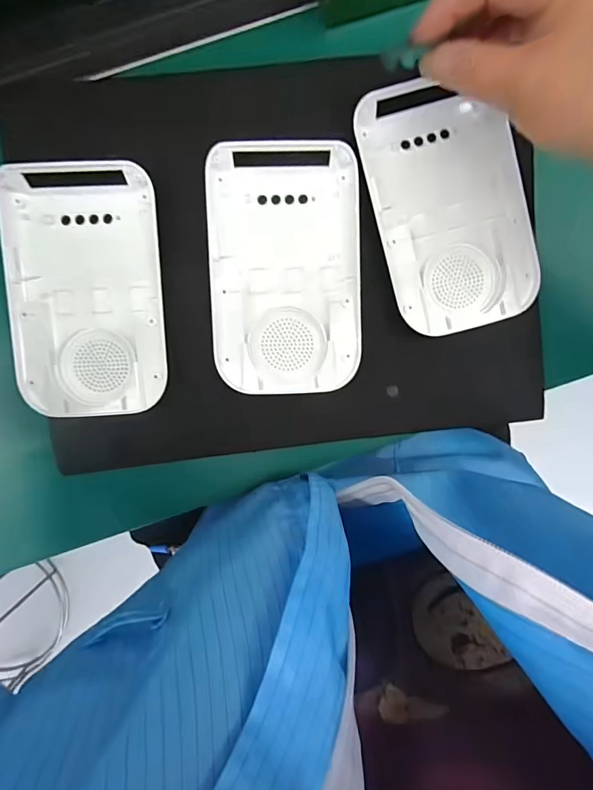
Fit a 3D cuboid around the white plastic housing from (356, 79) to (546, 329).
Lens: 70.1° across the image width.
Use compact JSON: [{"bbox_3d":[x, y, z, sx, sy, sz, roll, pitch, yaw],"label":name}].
[{"bbox_3d":[0.101,-0.121,0.277,0.096,0.019,0.152,-13,93,-1],"label":"white plastic housing"}]

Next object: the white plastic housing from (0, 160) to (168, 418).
[{"bbox_3d":[-0.135,-0.067,0.275,0.095,0.022,0.158,-3,92,-1],"label":"white plastic housing"}]

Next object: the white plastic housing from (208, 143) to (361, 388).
[{"bbox_3d":[-0.007,-0.081,0.281,0.096,0.024,0.157,-2,92,-1],"label":"white plastic housing"}]

